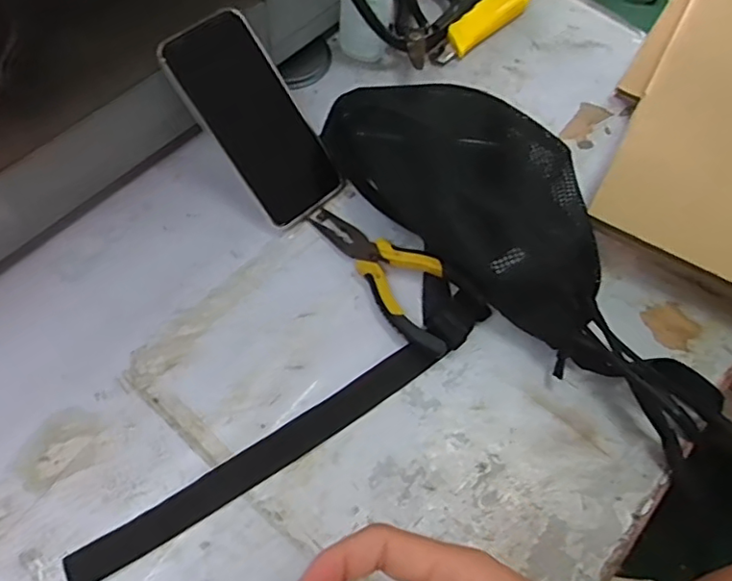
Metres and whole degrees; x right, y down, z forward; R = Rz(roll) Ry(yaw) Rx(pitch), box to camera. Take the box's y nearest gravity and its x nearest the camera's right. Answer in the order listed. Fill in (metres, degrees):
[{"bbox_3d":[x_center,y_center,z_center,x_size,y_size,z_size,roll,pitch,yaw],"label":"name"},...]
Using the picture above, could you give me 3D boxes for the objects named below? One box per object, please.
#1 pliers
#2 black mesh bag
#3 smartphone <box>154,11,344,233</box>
[{"bbox_3d":[0.015,-0.015,0.473,0.158,0.025,0.063,37,66,15],"label":"pliers"},{"bbox_3d":[0.130,-0.047,0.473,0.145,0.069,0.373,-35,70,-19],"label":"black mesh bag"},{"bbox_3d":[-0.086,-0.134,0.483,0.076,0.014,0.165,-42,111,-21],"label":"smartphone"}]

